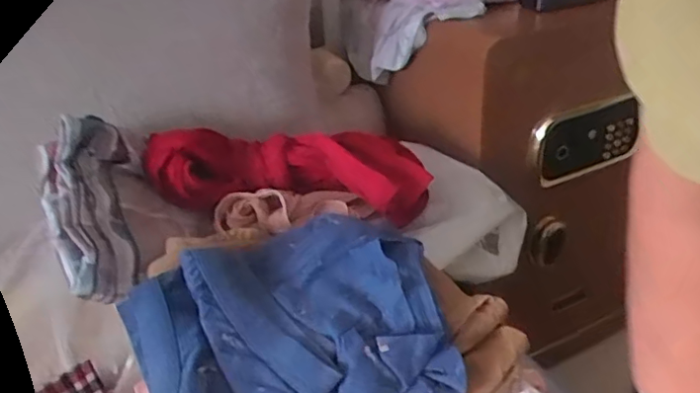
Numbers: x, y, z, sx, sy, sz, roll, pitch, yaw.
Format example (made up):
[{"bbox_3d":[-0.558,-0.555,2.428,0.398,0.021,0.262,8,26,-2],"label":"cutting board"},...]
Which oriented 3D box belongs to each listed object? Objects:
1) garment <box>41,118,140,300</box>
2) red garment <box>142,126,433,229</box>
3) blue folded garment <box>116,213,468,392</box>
[{"bbox_3d":[-0.276,0.009,0.622,0.089,0.043,0.231,-15,56,-17],"label":"garment"},{"bbox_3d":[-0.070,-0.039,0.744,0.324,0.117,0.121,-3,31,2],"label":"red garment"},{"bbox_3d":[-0.057,0.110,0.518,0.253,0.061,0.227,-13,31,-13],"label":"blue folded garment"}]

